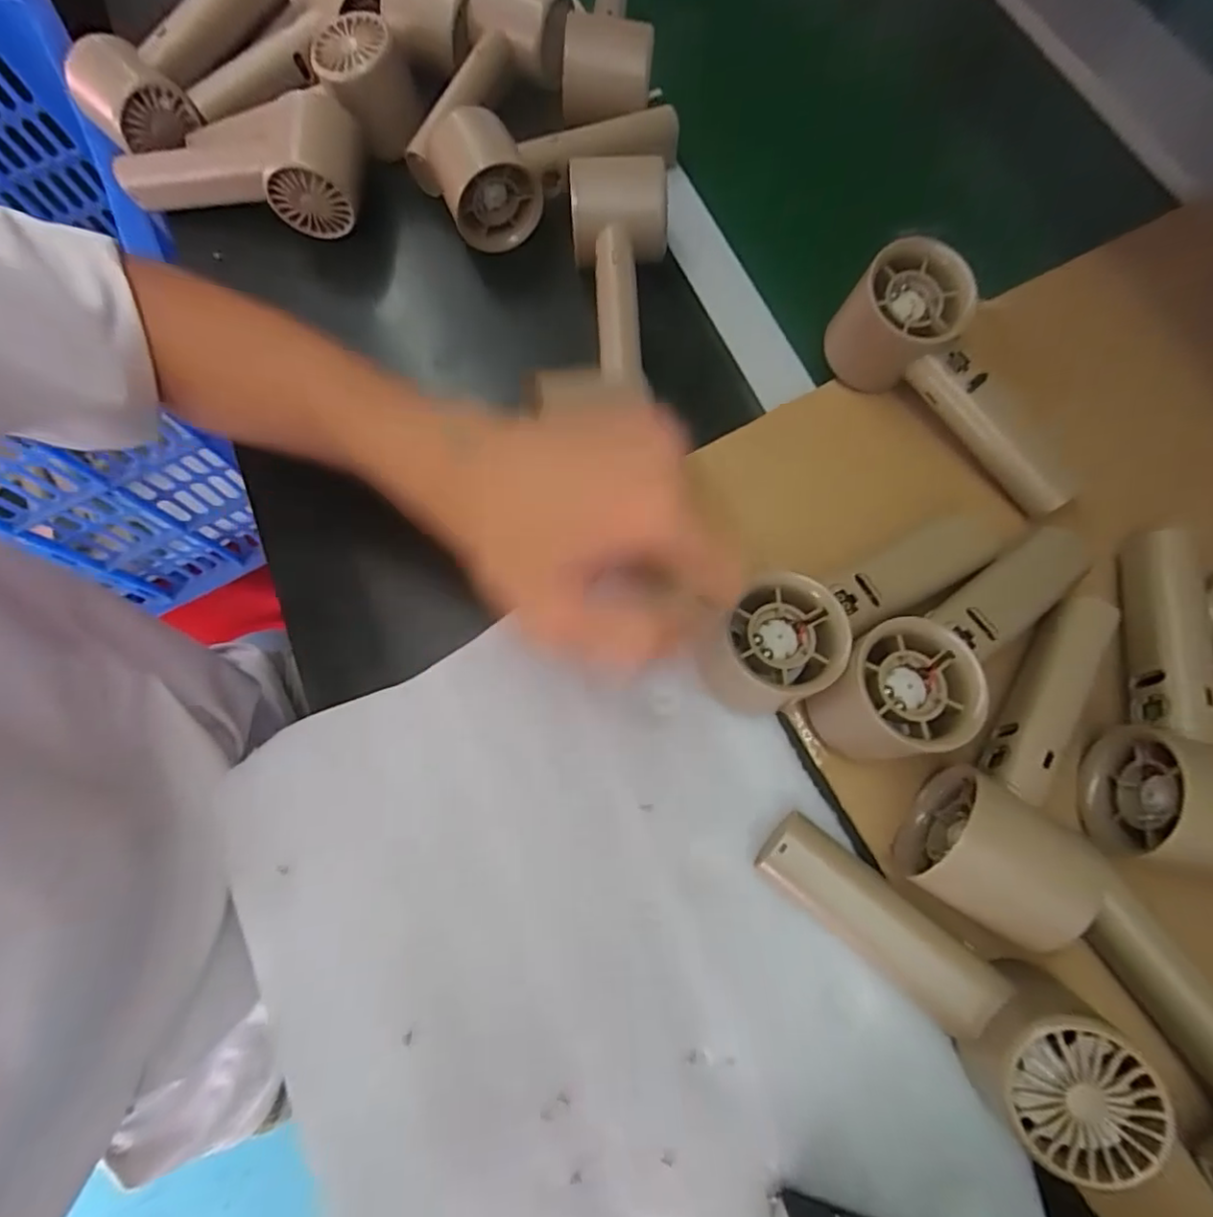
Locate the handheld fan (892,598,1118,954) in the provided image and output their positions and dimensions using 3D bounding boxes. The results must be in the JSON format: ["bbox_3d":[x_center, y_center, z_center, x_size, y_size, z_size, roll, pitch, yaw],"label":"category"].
[{"bbox_3d":[0.193,0.066,0.271,0.059,0.059,0.154,28,75,10],"label":"handheld fan"}]

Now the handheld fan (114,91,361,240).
[{"bbox_3d":[-0.240,-0.282,0.390,0.159,0.049,0.058,-3,74,1],"label":"handheld fan"}]

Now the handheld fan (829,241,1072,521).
[{"bbox_3d":[0.187,-0.116,0.327,0.059,0.060,0.159,-38,91,-10],"label":"handheld fan"}]

